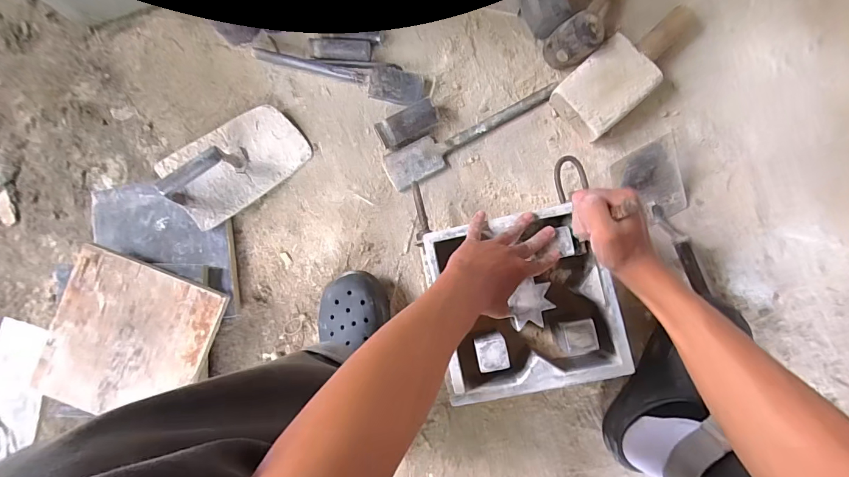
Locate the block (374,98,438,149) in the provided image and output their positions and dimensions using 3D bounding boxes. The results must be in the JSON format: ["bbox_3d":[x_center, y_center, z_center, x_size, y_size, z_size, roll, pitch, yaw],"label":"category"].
[{"bbox_3d":[-0.027,-0.189,0.646,0.103,0.043,0.042,-25,83,3],"label":"block"}]

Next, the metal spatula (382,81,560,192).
[{"bbox_3d":[0.082,-0.176,0.651,0.313,0.013,0.066,-25,84,-1],"label":"metal spatula"}]

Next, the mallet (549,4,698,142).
[{"bbox_3d":[0.328,-0.274,0.620,0.249,0.054,0.105,-42,83,1],"label":"mallet"}]

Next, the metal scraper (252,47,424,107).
[{"bbox_3d":[-0.155,-0.291,0.686,0.310,0.016,0.055,14,84,3],"label":"metal scraper"}]

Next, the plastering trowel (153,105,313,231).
[{"bbox_3d":[-0.323,-0.135,0.639,0.223,0.103,0.145,-40,83,1],"label":"plastering trowel"}]

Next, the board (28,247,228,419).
[{"bbox_3d":[-0.468,0.161,0.613,0.250,0.022,0.237,19,85,3],"label":"board"}]

